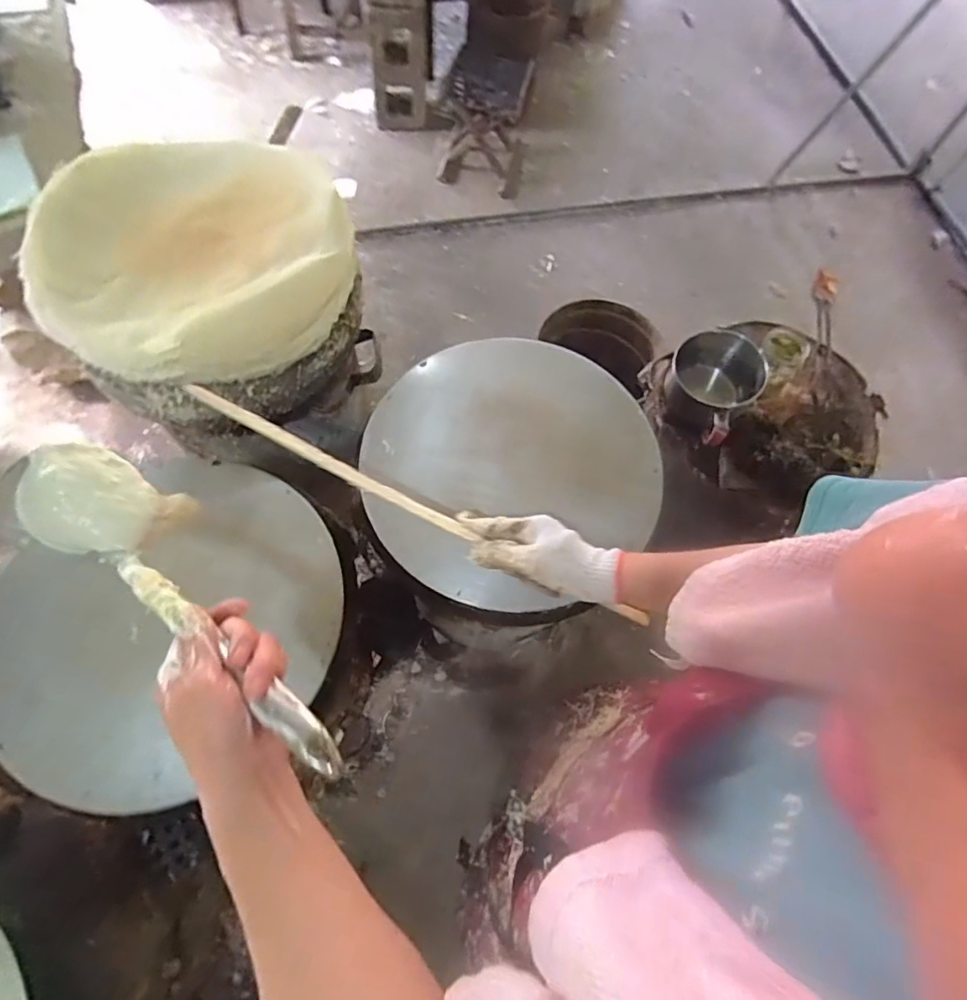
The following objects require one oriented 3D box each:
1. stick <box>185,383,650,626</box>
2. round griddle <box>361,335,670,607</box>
[{"bbox_3d":[-0.065,0.011,0.595,0.533,0.014,0.019,27,67,-3],"label":"stick"},{"bbox_3d":[0.039,-0.048,0.737,0.377,0.032,0.371,1,66,-2],"label":"round griddle"}]

